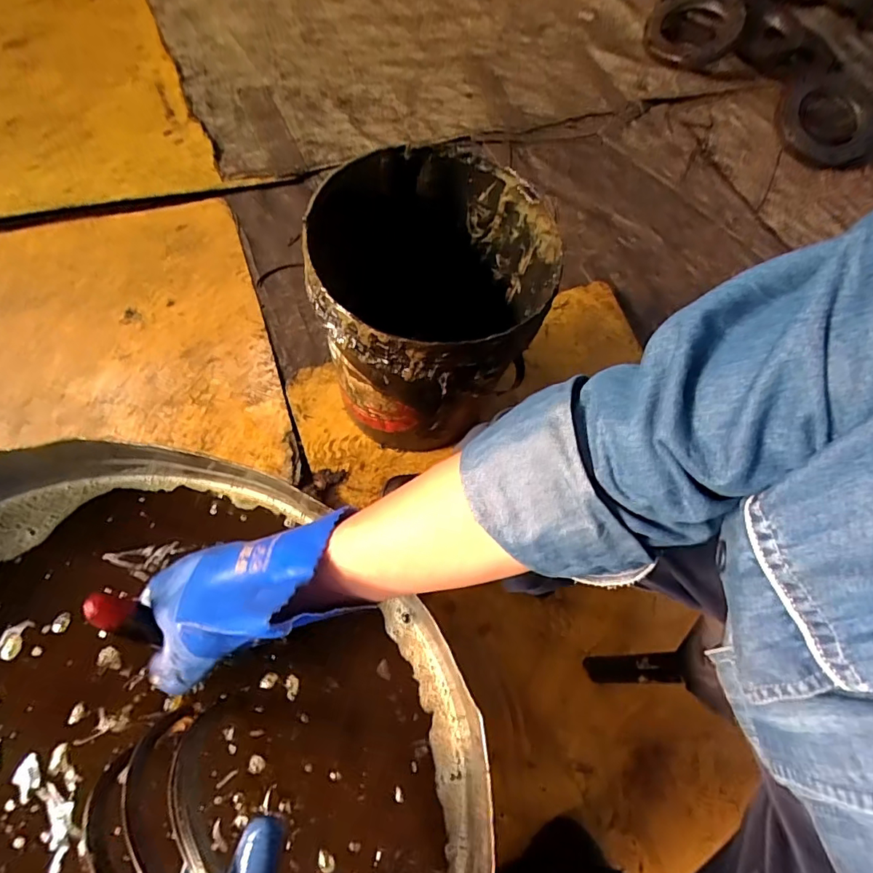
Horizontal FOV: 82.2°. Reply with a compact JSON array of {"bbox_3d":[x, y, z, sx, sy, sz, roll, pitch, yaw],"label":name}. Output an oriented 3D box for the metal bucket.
[{"bbox_3d":[-0.005,-0.150,0.680,0.267,0.326,0.262,3,66,-6],"label":"metal bucket"}]

